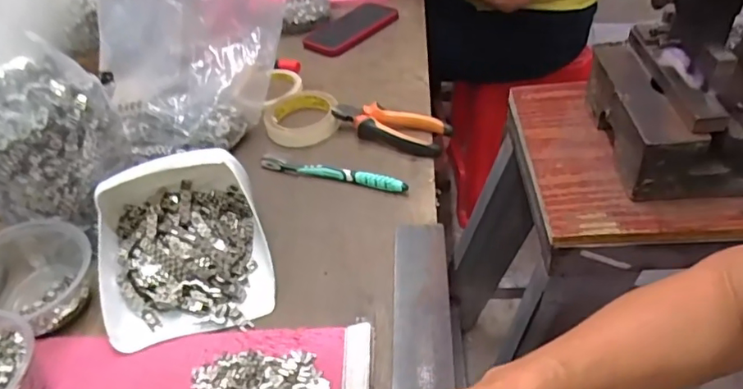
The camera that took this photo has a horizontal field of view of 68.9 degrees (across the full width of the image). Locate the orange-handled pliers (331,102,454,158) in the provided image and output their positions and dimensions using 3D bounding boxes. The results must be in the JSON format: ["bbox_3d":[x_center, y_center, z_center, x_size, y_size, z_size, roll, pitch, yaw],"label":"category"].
[{"bbox_3d":[0.020,-0.084,0.669,0.153,0.033,0.051,18,48,25],"label":"orange-handled pliers"}]

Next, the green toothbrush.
[{"bbox_3d":[-0.046,-0.026,0.624,0.183,0.017,0.017,11,46,19],"label":"green toothbrush"}]

